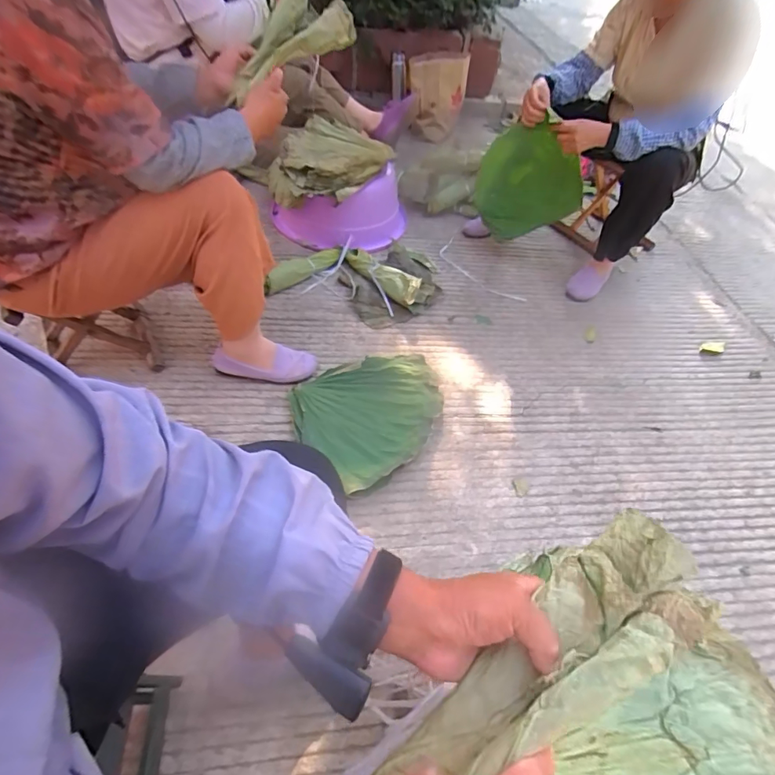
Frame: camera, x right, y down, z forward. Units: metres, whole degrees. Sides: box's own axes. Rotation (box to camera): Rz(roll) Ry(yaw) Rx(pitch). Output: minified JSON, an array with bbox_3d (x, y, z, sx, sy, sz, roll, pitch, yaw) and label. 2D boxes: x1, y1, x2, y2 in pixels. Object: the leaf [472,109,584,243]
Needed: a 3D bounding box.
[{"bbox_3d":[0.407,-0.586,1.374,0.301,0.333,0.065,25,53,15],"label":"leaf"}]

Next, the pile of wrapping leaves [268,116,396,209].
[{"bbox_3d":[-0.178,-0.656,1.393,0.292,0.142,0.318,26,53,15],"label":"pile of wrapping leaves"}]

